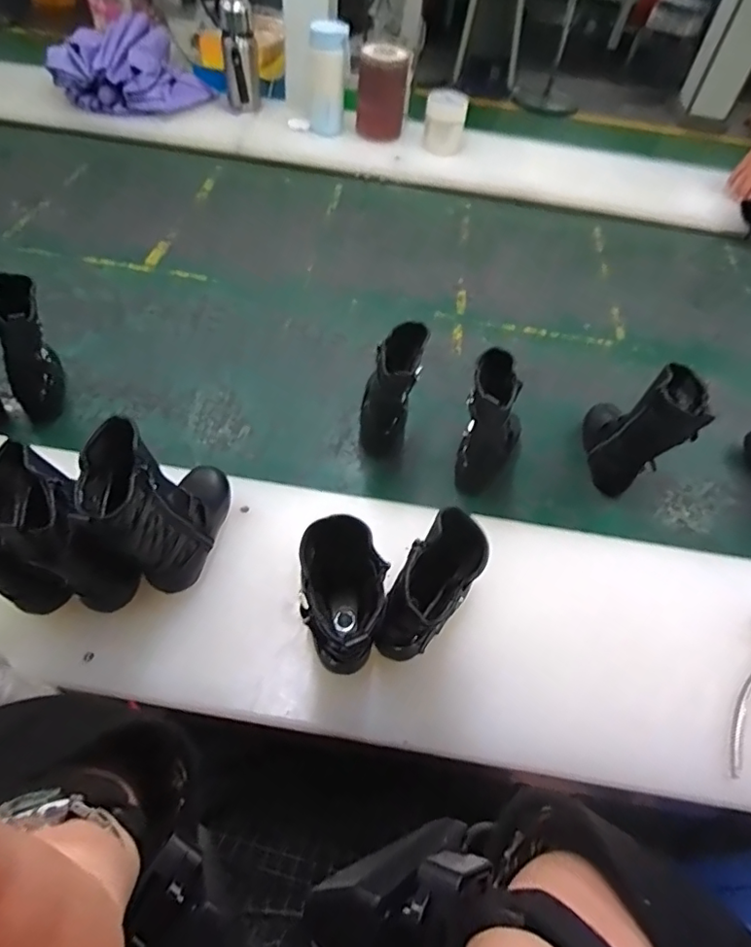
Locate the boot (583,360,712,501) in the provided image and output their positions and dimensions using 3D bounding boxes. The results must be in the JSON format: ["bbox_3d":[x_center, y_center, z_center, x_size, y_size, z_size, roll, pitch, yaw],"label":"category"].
[{"bbox_3d":[0.317,-0.061,0.661,0.073,0.170,0.136,13,54,4],"label":"boot"}]

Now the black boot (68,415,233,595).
[{"bbox_3d":[-0.185,0.018,0.469,0.065,0.157,0.148,11,52,3],"label":"black boot"}]

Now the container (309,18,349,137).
[{"bbox_3d":[-0.097,-0.810,1.109,0.077,0.172,0.072,5,52,-2],"label":"container"}]

